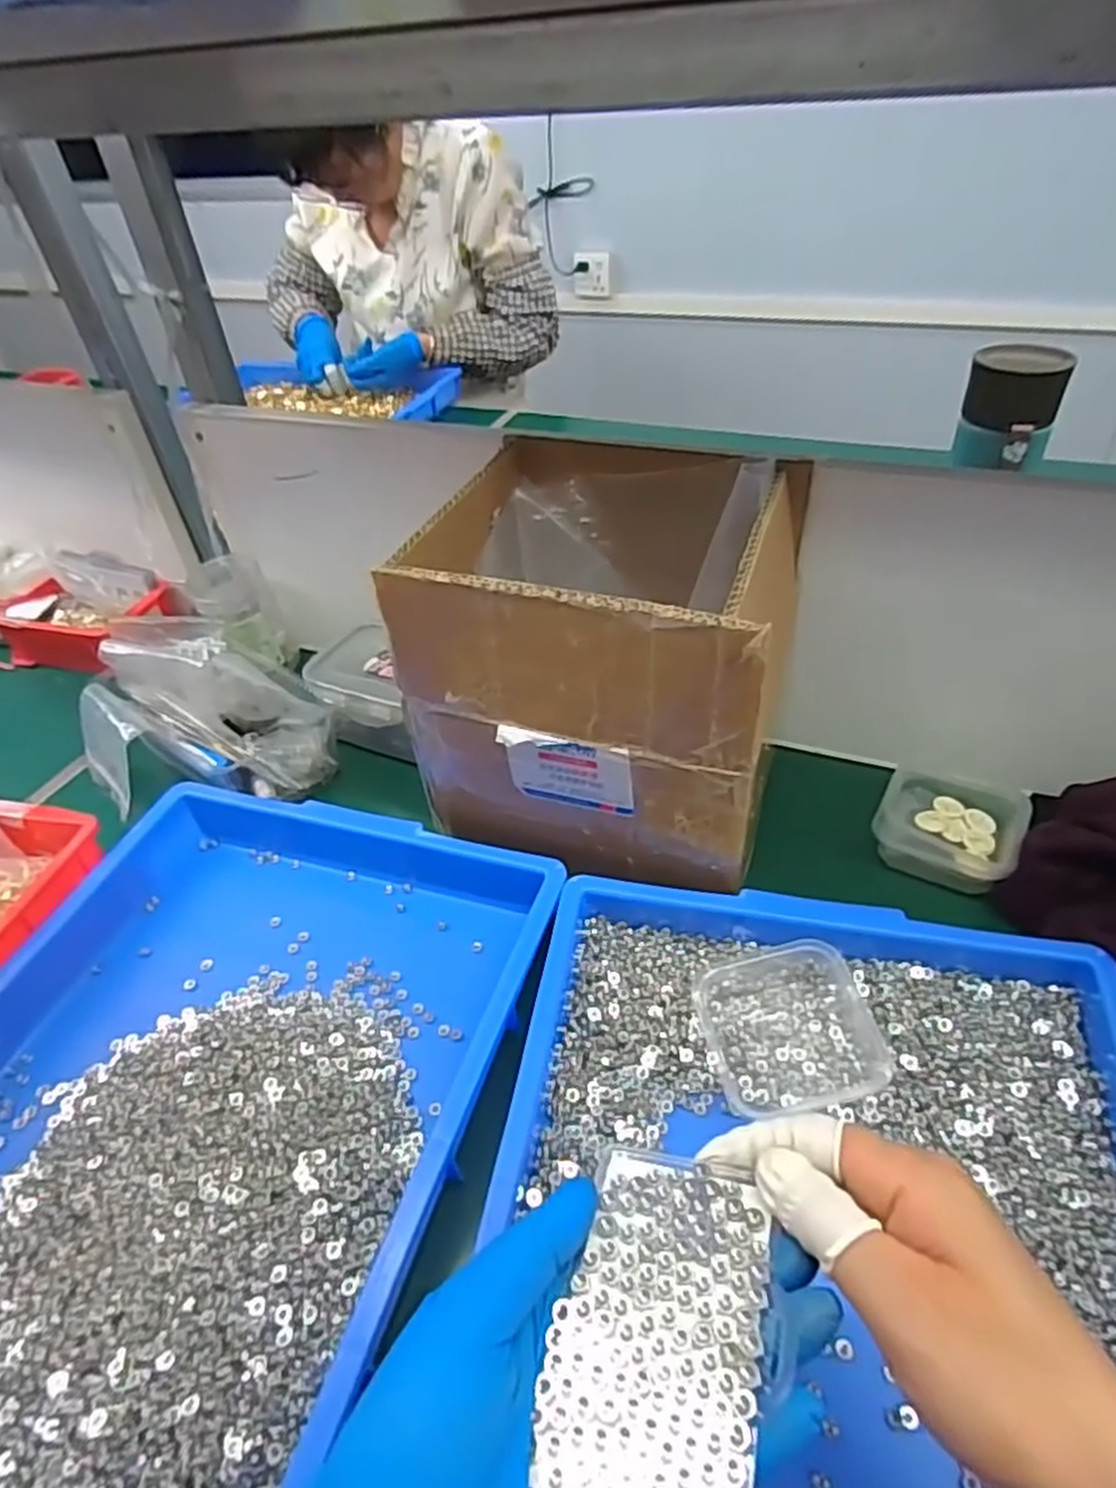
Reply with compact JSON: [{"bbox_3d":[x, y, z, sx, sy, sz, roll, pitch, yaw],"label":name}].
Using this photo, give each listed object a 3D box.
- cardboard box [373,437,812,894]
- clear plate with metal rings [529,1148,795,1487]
[{"bbox_3d":[0.033,-0.054,0.488,0.202,0.197,0.194,11,46,16],"label":"cardboard box"},{"bbox_3d":[0.028,0.166,0.222,0.057,0.004,0.094,-4,33,22],"label":"clear plate with metal rings"}]

